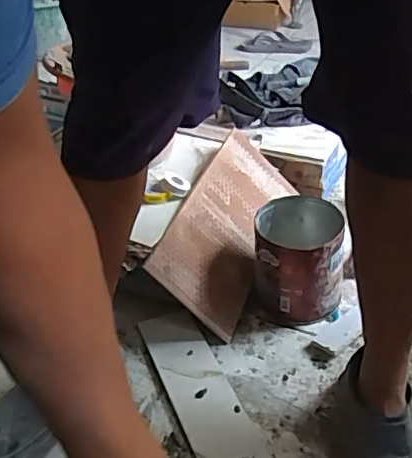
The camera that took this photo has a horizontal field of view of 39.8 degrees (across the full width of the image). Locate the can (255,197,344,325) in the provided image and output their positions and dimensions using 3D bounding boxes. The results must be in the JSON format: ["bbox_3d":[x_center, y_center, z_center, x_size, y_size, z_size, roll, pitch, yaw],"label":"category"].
[{"bbox_3d":[0.153,0.051,0.954,0.132,0.172,0.136,0,35,5],"label":"can"}]

